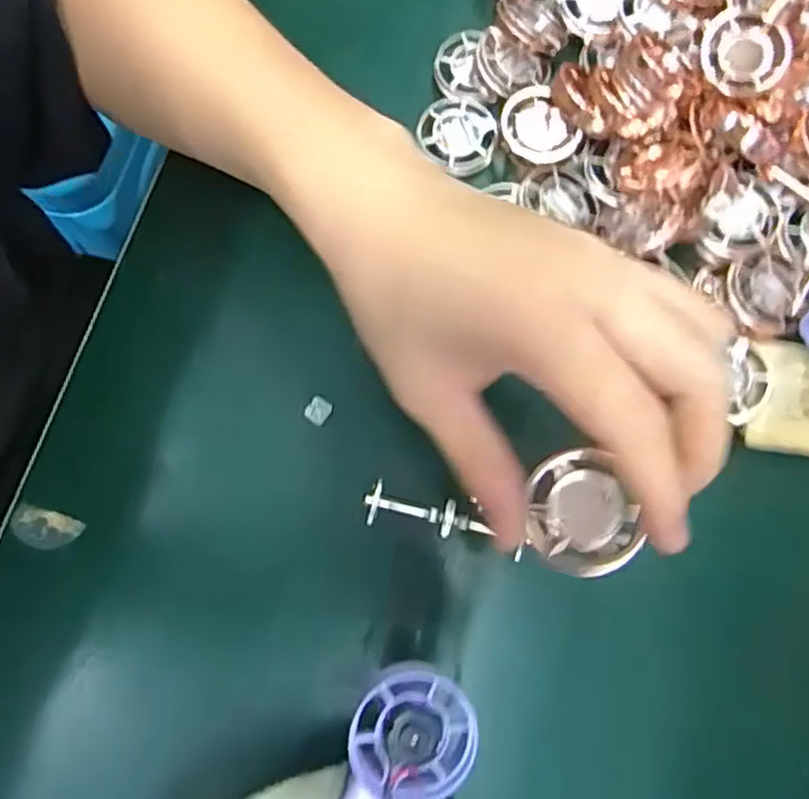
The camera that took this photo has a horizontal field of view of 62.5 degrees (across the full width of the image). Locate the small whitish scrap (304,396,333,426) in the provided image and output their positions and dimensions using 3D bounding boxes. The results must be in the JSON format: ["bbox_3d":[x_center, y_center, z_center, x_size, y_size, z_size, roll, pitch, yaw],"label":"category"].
[{"bbox_3d":[-0.038,0.005,0.296,0.010,0.004,0.011,34,78,7],"label":"small whitish scrap"}]

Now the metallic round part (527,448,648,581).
[{"bbox_3d":[0.055,0.036,0.211,0.033,0.011,0.037,-28,78,-7],"label":"metallic round part"}]

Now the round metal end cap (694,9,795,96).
[{"bbox_3d":[0.157,-0.158,0.305,0.040,0.007,0.035,15,76,3],"label":"round metal end cap"}]

